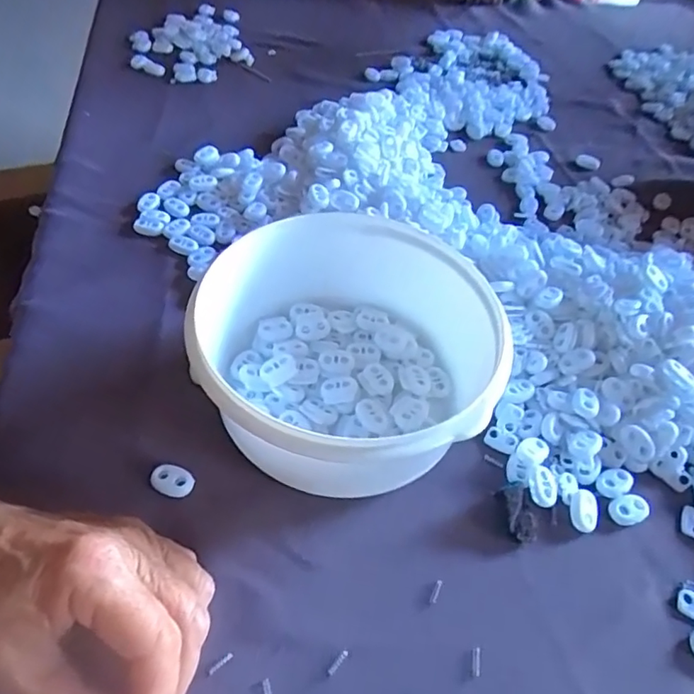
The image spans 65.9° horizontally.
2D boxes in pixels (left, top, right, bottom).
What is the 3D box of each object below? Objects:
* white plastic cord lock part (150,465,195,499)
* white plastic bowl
[{"bbox_3d":[-0.092,0.070,0.283,0.022,0.004,0.015,17,50,7],"label":"white plastic cord lock part"},{"bbox_3d":[-0.001,0.005,0.301,0.142,0.072,0.155,4,50,-4],"label":"white plastic bowl"}]

